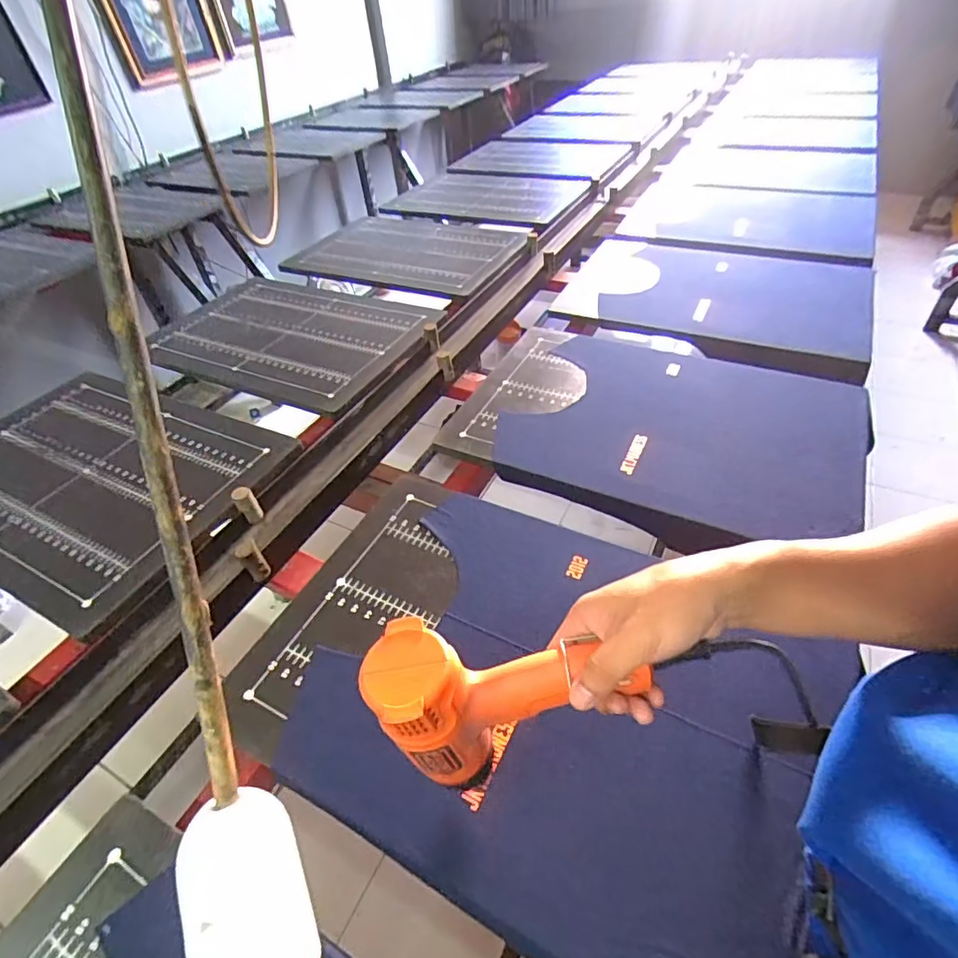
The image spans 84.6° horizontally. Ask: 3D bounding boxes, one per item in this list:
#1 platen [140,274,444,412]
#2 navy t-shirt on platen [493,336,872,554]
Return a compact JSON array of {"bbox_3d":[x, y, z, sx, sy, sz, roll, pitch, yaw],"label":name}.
[{"bbox_3d":[-0.426,-0.337,1.155,0.598,0.025,0.432,16,48,22],"label":"platen"},{"bbox_3d":[0.324,-0.093,0.845,0.492,0.035,0.429,19,49,25],"label":"navy t-shirt on platen"}]

